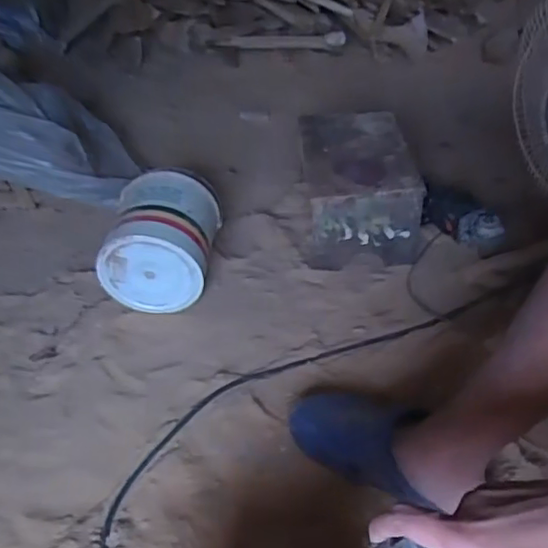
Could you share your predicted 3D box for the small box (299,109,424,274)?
[{"bbox_3d":[0.162,-0.170,1.172,0.199,0.183,0.288,-3,39,-1],"label":"small box"}]

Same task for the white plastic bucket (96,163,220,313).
[{"bbox_3d":[-0.197,-0.067,1.057,0.182,0.181,0.210,2,39,6],"label":"white plastic bucket"}]

